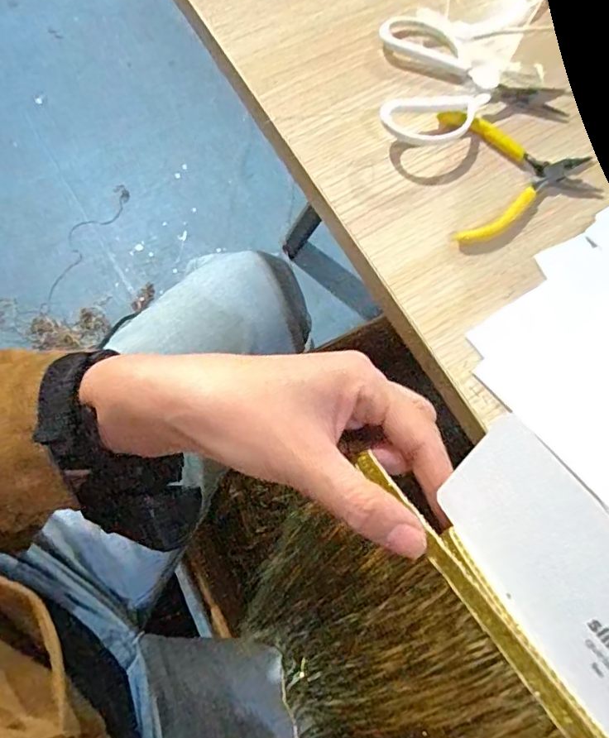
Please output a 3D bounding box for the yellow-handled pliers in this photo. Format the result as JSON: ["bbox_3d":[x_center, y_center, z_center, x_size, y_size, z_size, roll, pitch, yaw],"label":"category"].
[{"bbox_3d":[0.146,-0.132,0.355,0.098,0.007,0.097,-1,74,-2],"label":"yellow-handled pliers"}]

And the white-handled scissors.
[{"bbox_3d":[0.117,-0.205,0.369,0.125,0.022,0.112,4,74,-1],"label":"white-handled scissors"}]

